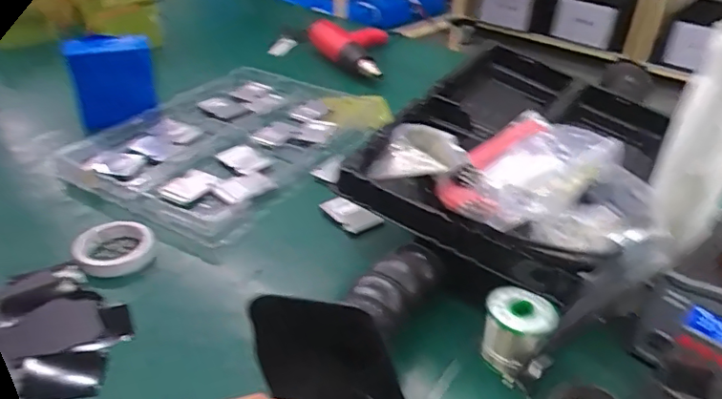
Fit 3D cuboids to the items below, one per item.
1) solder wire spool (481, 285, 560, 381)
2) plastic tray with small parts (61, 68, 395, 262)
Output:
[{"bbox_3d":[0.165,0.141,0.600,0.068,0.070,0.065,1,35,-1],"label":"solder wire spool"},{"bbox_3d":[-0.217,-0.111,1.018,0.367,0.043,0.515,21,39,26],"label":"plastic tray with small parts"}]

